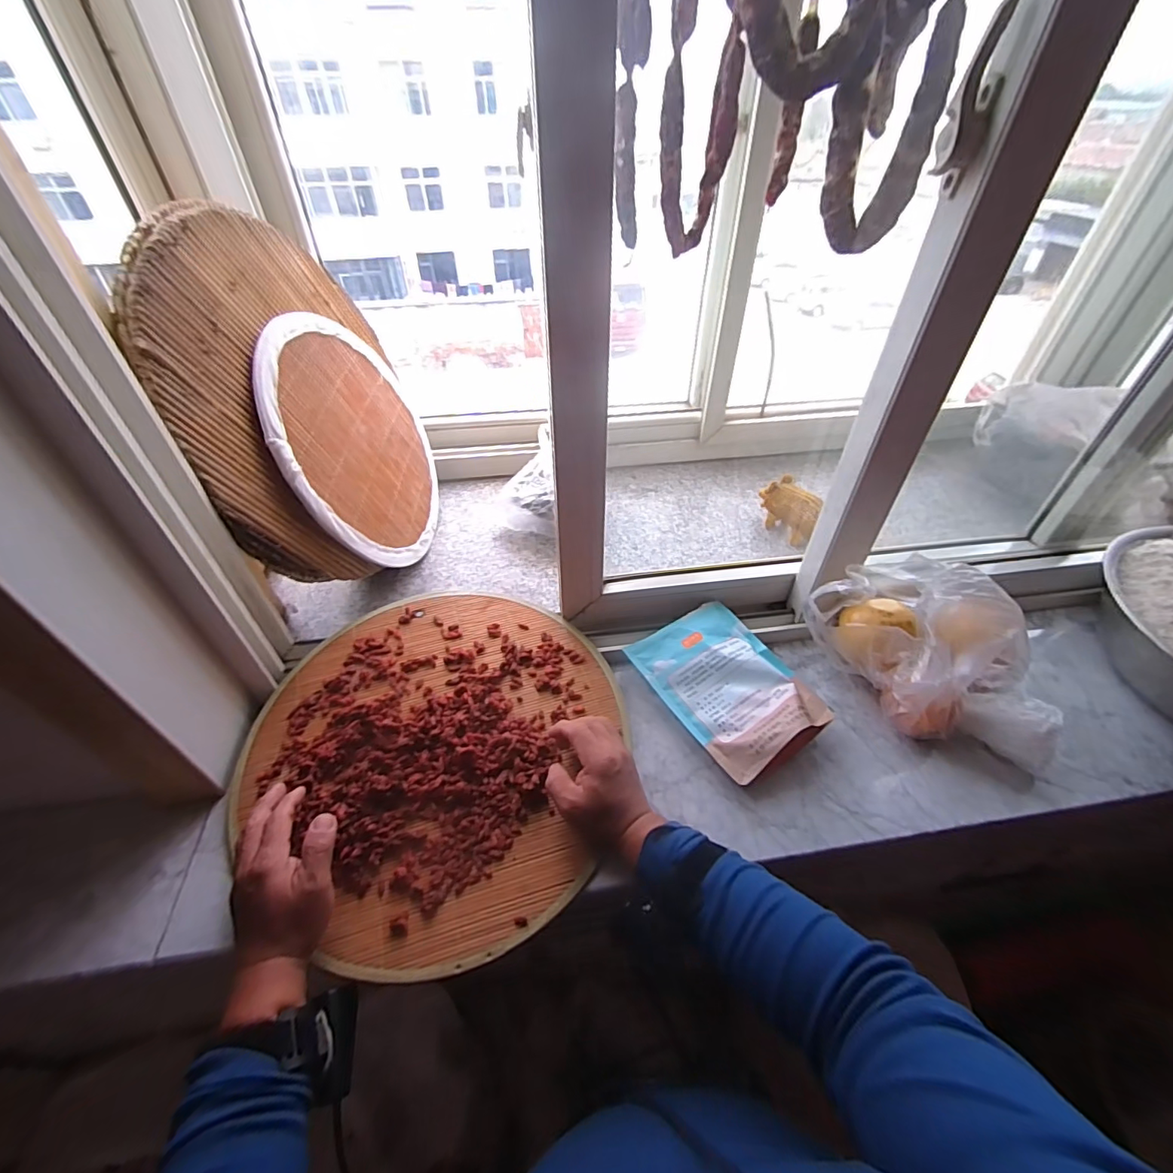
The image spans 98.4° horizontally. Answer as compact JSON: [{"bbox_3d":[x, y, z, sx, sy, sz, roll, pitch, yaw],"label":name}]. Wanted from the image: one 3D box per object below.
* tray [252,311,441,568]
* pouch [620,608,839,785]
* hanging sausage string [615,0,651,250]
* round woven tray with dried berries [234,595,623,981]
[{"bbox_3d":[-0.315,-0.203,0.731,0.015,0.354,0.353,-15,81,13],"label":"tray"},{"bbox_3d":[0.164,0.108,0.589,0.142,0.033,0.206,-24,48,-22],"label":"pouch"},{"bbox_3d":[0.050,-0.588,0.538,0.033,0.369,0.037,3,44,5],"label":"hanging sausage string"},{"bbox_3d":[-0.159,0.161,0.559,0.400,0.034,0.364,-1,44,1],"label":"round woven tray with dried berries"}]

